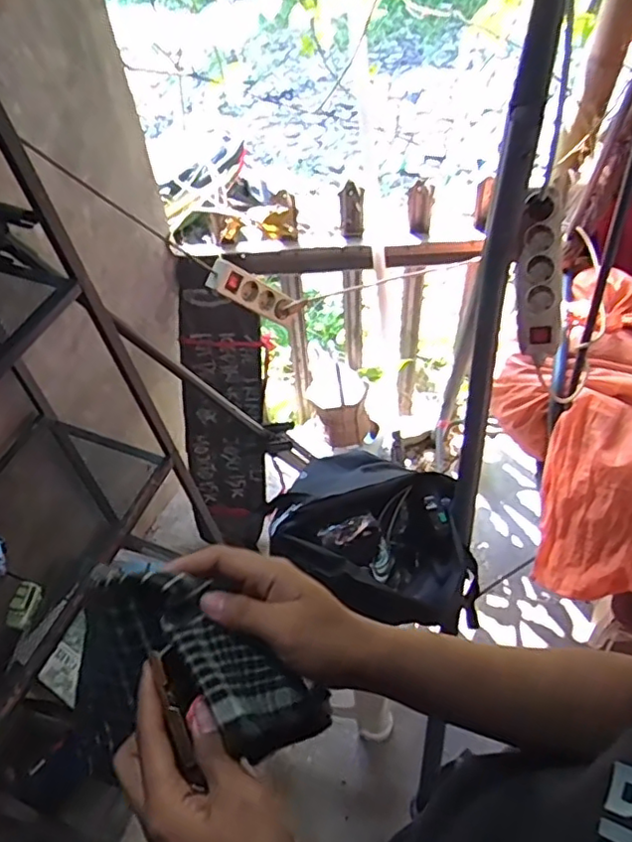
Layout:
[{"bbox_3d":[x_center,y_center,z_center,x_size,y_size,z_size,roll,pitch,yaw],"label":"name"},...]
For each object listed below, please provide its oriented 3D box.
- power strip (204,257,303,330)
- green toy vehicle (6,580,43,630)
[{"bbox_3d":[-0.117,-0.238,1.125,0.058,0.182,0.038,-56,43,12],"label":"power strip"},{"bbox_3d":[-0.428,0.269,0.894,0.032,0.023,0.064,3,53,5],"label":"green toy vehicle"}]

